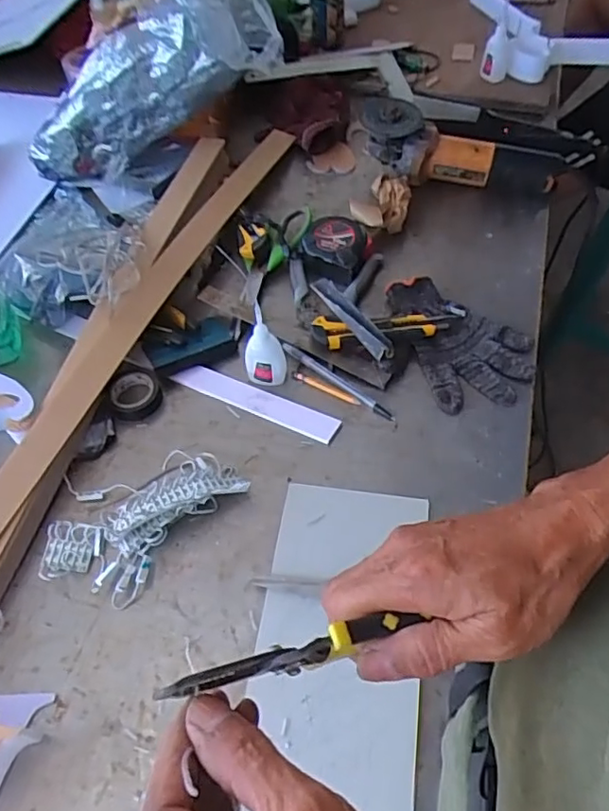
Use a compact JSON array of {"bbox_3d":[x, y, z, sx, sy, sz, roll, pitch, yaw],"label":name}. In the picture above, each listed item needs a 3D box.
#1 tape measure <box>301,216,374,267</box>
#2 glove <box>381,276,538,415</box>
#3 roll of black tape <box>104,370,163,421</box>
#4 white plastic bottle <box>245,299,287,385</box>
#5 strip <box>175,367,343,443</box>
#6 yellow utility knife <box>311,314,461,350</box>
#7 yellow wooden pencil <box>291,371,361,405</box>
[{"bbox_3d":[0.043,-0.209,0.761,0.082,0.037,0.075,21,59,16],"label":"tape measure"},{"bbox_3d":[0.184,-0.083,0.685,0.128,0.022,0.187,-16,55,-7],"label":"glove"},{"bbox_3d":[-0.188,-0.012,0.658,0.057,0.022,0.057,-2,54,3],"label":"roll of black tape"},{"bbox_3d":[-0.043,-0.062,0.634,0.037,0.099,0.031,23,59,19],"label":"white plastic bottle"},{"bbox_3d":[-0.054,-0.005,0.655,0.190,0.005,0.032,21,67,15],"label":"strip"},{"bbox_3d":[0.092,-0.094,0.683,0.166,0.024,0.037,-9,54,-2],"label":"yellow utility knife"},{"bbox_3d":[0.022,-0.019,0.661,0.083,0.004,0.011,23,59,19],"label":"yellow wooden pencil"}]

